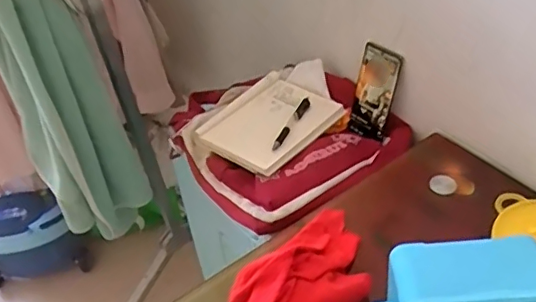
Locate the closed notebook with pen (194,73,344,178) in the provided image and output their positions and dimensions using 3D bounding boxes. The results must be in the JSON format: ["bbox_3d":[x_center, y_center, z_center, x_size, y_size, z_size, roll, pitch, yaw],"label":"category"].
[{"bbox_3d":[0.002,-0.053,0.912,0.171,0.016,0.194,28,52,33],"label":"closed notebook with pen"}]

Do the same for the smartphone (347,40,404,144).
[{"bbox_3d":[0.168,-0.090,0.887,0.067,0.152,0.017,28,39,31],"label":"smartphone"}]

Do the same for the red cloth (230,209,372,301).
[{"bbox_3d":[0.050,0.139,0.628,0.116,0.068,0.210,26,51,32],"label":"red cloth"}]

